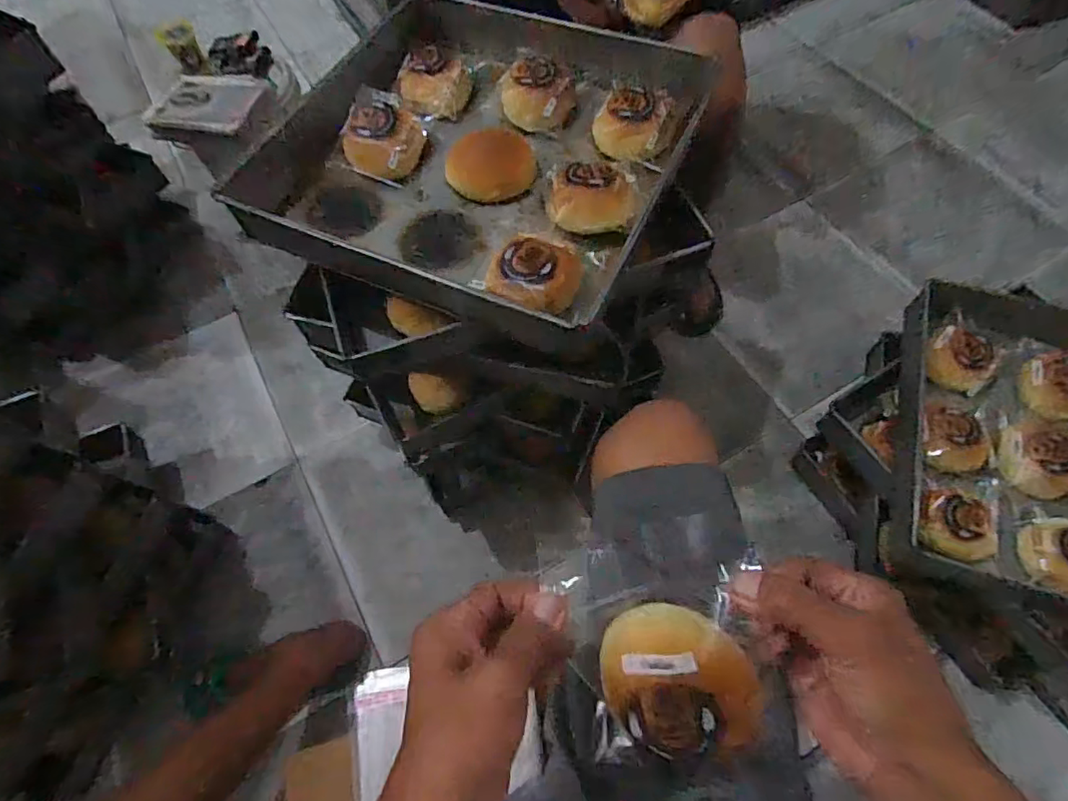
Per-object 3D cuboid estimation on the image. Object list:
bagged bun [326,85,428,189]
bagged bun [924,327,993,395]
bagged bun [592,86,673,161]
[{"bbox_3d":[-0.176,-0.298,0.635,0.087,0.043,0.092,18,65,12],"label":"bagged bun"},{"bbox_3d":[0.584,-0.048,0.767,0.091,0.043,0.083,34,69,19],"label":"bagged bun"},{"bbox_3d":[0.114,-0.323,0.645,0.088,0.039,0.087,8,63,7],"label":"bagged bun"}]

